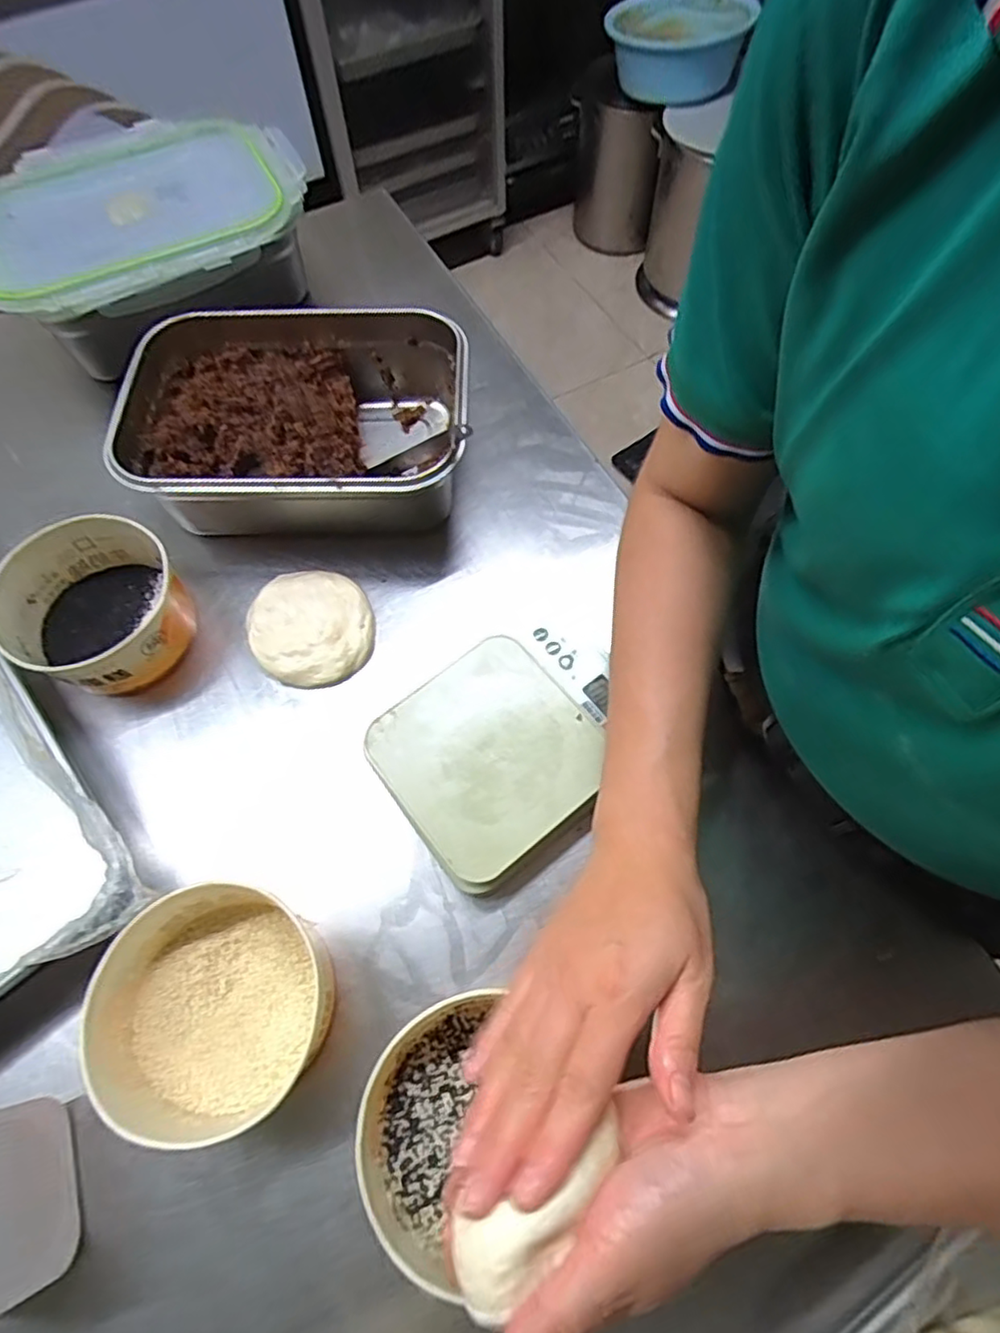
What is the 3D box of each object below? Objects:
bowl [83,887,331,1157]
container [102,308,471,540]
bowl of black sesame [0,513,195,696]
[{"bbox_3d":[-0.170,0.204,0.390,0.125,0.070,0.120,-1,65,1],"label":"bowl"},{"bbox_3d":[-0.171,-0.208,0.557,0.284,0.095,0.191,1,65,2],"label":"container"},{"bbox_3d":[-0.319,-0.043,0.516,0.122,0.071,0.131,-1,65,1],"label":"bowl of black sesame"}]

